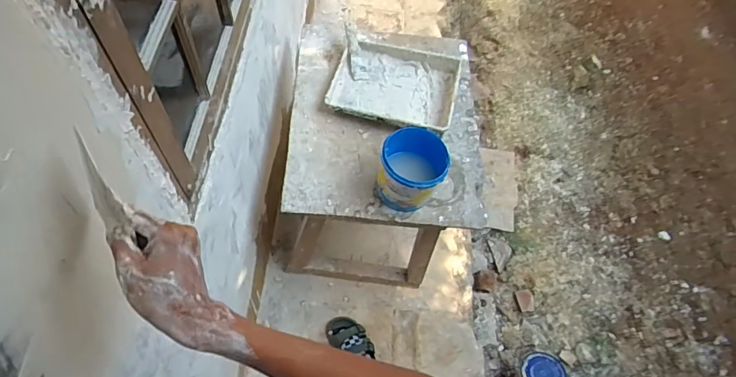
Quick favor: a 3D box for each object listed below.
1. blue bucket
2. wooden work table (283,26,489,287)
[{"bbox_3d":[0.108,-0.041,1.152,0.155,0.158,0.160,2,61,-3],"label":"blue bucket"},{"bbox_3d":[0.040,-0.111,1.546,0.537,0.507,0.700,5,61,-2],"label":"wooden work table"}]

